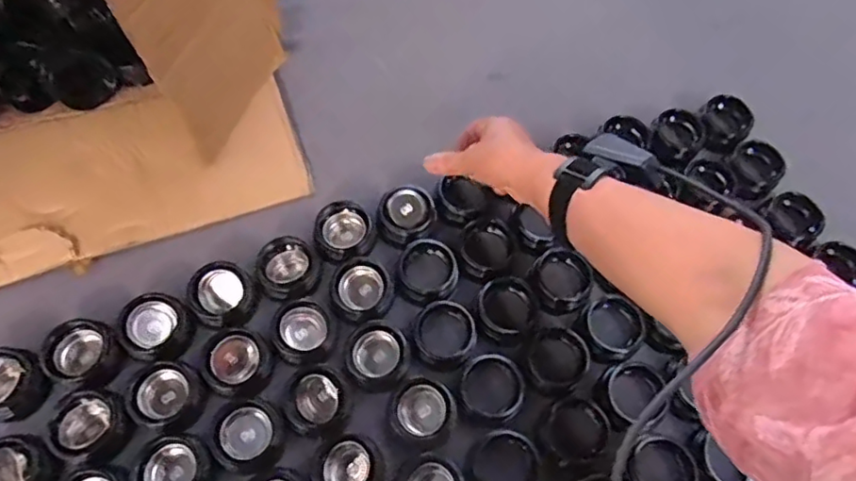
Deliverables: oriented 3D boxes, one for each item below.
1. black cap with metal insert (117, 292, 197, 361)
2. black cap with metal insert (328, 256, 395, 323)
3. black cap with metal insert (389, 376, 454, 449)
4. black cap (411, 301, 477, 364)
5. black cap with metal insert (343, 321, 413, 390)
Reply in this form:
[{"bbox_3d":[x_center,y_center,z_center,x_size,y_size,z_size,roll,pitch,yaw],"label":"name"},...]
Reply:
[{"bbox_3d":[-0.267,0.084,0.563,0.061,0.033,0.054,-20,67,-12],"label":"black cap with metal insert"},{"bbox_3d":[-0.069,0.048,0.592,0.065,0.022,0.061,1,64,-2],"label":"black cap with metal insert"},{"bbox_3d":[-0.006,0.162,0.547,0.057,0.028,0.064,-37,72,-18],"label":"black cap with metal insert"},{"bbox_3d":[0.018,0.091,0.579,0.060,0.024,0.053,-7,65,-6],"label":"black cap"},{"bbox_3d":[-0.050,0.111,0.567,0.063,0.024,0.061,1,64,-2],"label":"black cap with metal insert"}]

